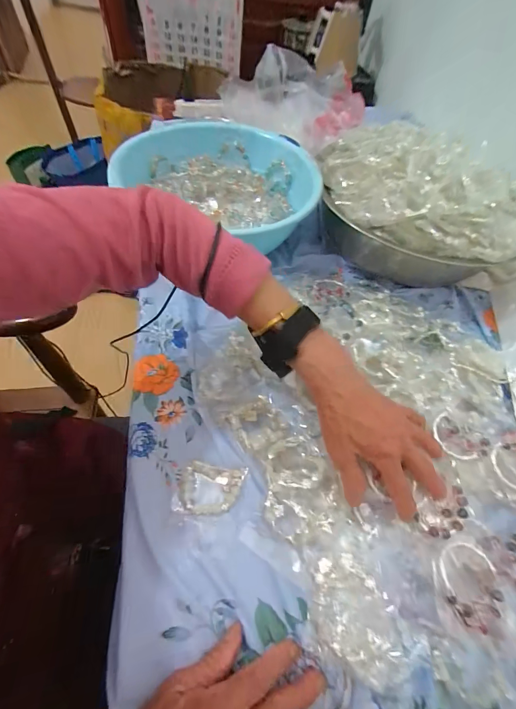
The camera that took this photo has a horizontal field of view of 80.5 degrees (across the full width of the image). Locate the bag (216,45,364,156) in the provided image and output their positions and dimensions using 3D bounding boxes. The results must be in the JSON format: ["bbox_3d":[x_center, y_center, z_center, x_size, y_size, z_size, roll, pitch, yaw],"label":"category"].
[{"bbox_3d":[0.085,-0.565,0.679,0.314,0.131,0.114,31,58,12],"label":"bag"}]

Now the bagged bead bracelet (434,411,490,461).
[{"bbox_3d":[0.228,0.100,0.350,0.058,0.010,0.044,41,65,20],"label":"bagged bead bracelet"}]

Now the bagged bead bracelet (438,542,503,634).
[{"bbox_3d":[0.196,0.211,0.280,0.051,0.009,0.065,7,58,1],"label":"bagged bead bracelet"}]

